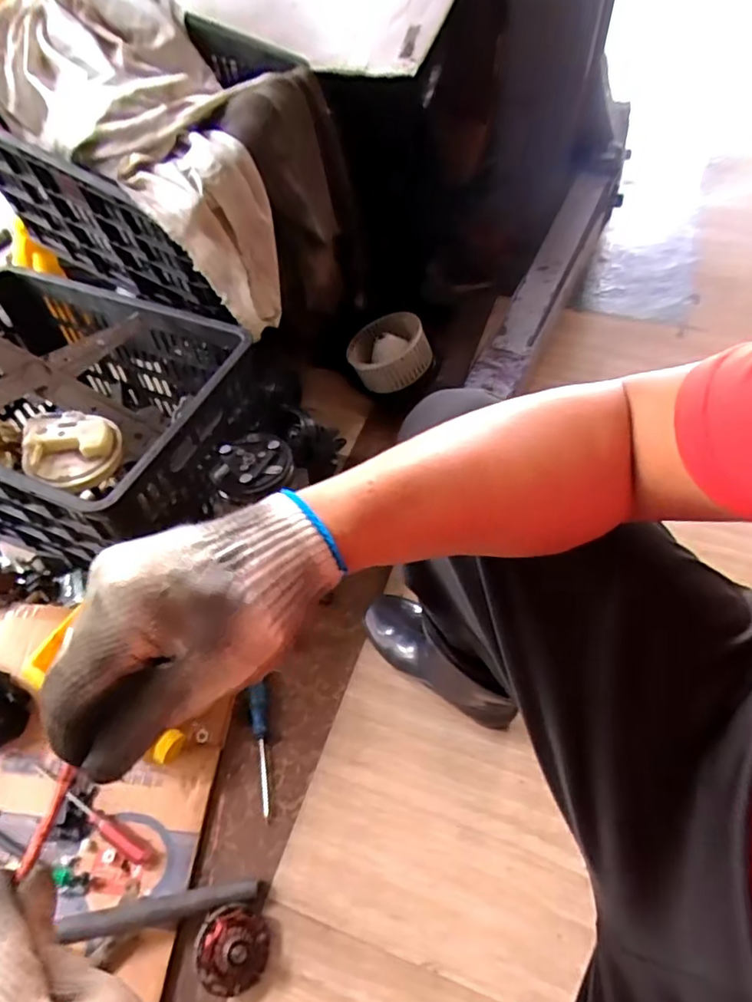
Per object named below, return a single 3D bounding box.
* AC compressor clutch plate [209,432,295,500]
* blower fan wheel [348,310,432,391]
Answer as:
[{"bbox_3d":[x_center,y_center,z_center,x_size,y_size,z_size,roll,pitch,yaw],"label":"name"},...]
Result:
[{"bbox_3d":[-0.172,-0.051,0.812,0.102,0.032,0.106,-1,55,1],"label":"AC compressor clutch plate"},{"bbox_3d":[0.022,-0.274,1.063,0.143,0.067,0.134,-12,55,-6],"label":"blower fan wheel"}]

